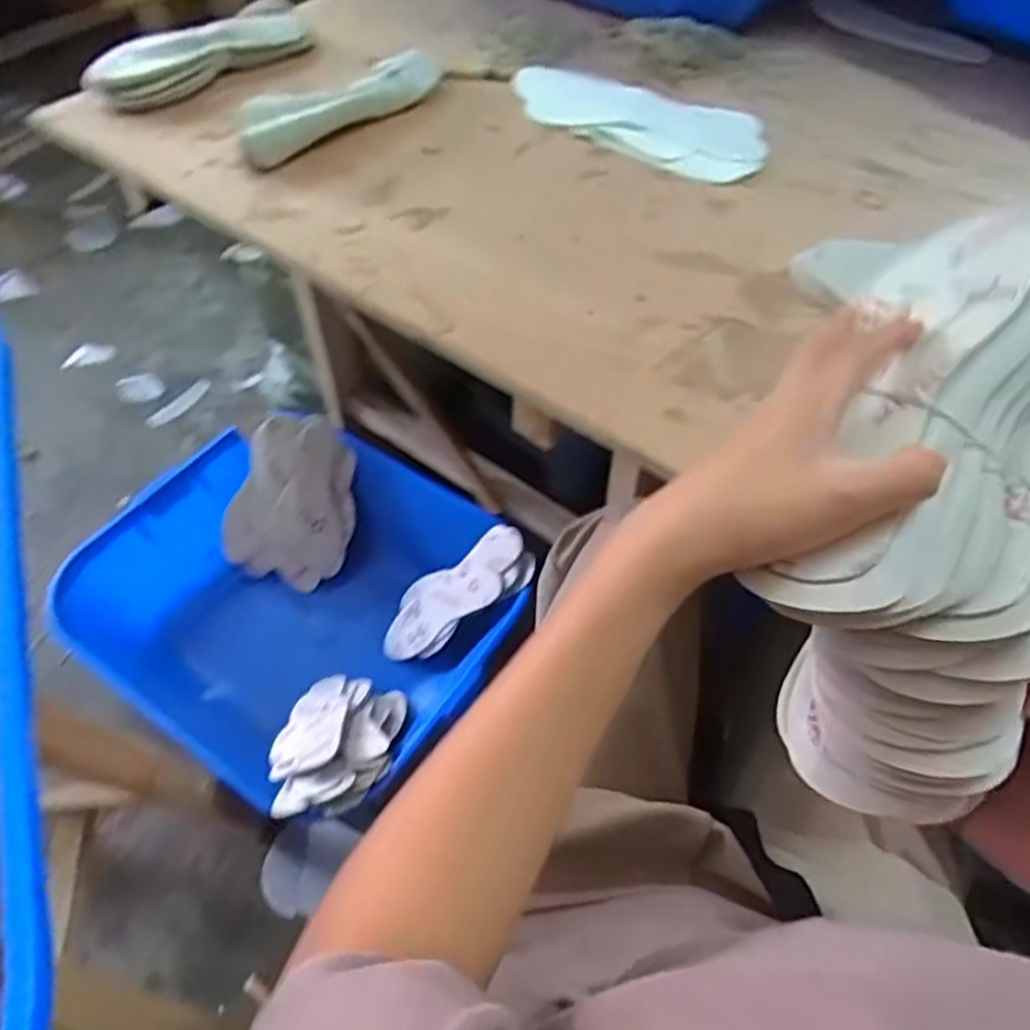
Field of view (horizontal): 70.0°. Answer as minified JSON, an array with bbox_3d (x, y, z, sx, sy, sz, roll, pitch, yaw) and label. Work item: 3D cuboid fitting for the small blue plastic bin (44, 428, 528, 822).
[{"bbox_3d":[-0.325,0.158,1.108,0.596,0.220,0.465,27,58,19],"label":"small blue plastic bin"}]

